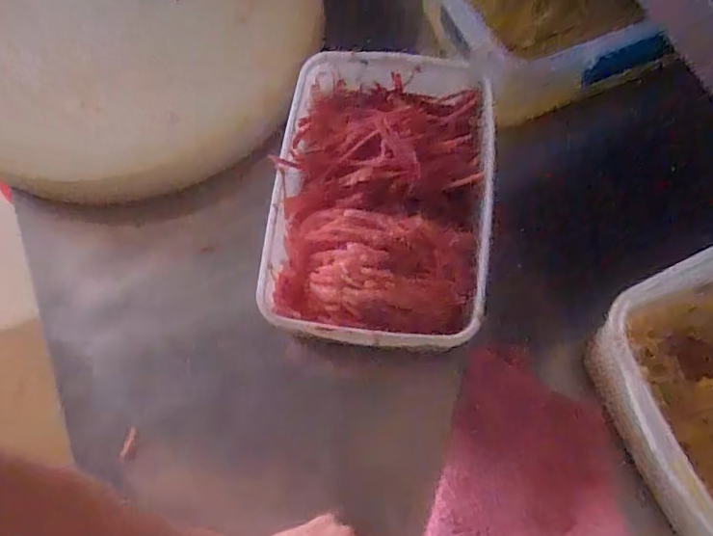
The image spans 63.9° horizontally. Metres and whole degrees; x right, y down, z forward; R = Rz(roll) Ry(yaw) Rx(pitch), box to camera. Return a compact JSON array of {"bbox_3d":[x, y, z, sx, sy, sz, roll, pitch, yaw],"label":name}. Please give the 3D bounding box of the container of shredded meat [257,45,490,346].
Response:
[{"bbox_3d":[0.023,-0.064,0.485,0.176,0.052,0.268,6,69,4],"label":"container of shredded meat"}]

